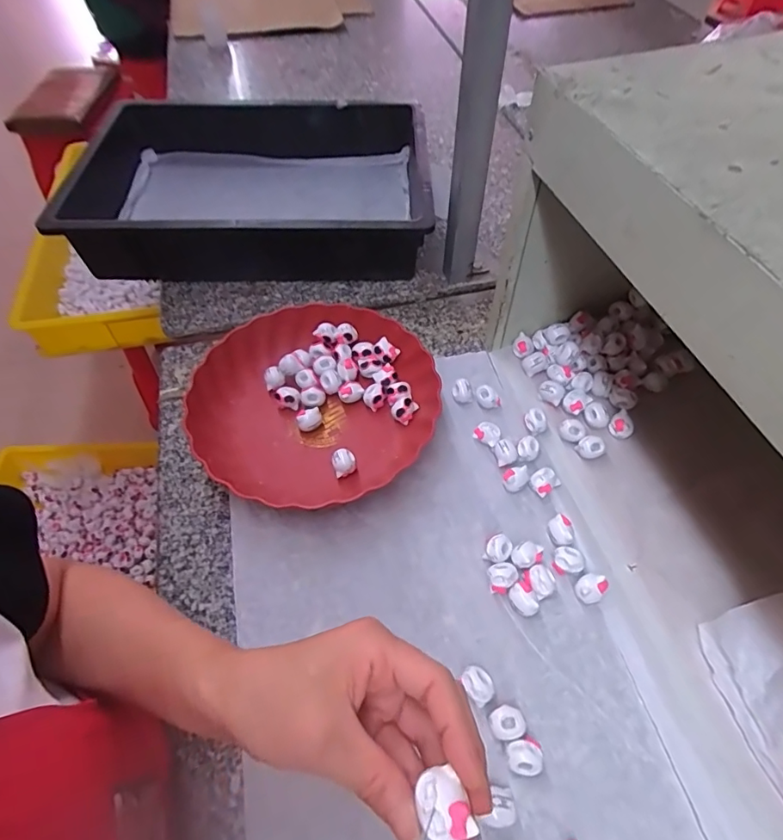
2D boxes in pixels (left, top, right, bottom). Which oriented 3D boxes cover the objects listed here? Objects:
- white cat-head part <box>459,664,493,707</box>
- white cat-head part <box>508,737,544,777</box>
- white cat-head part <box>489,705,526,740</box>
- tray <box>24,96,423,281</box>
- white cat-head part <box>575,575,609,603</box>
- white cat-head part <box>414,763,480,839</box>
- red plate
[{"bbox_3d":[0.064,0.200,0.375,0.025,0.015,0.022,39,64,23],"label":"white cat-head part"},{"bbox_3d":[0.093,0.237,0.349,0.024,0.017,0.022,0,55,0],"label":"white cat-head part"},{"bbox_3d":[0.083,0.220,0.360,0.023,0.018,0.021,0,55,0],"label":"white cat-head part"},{"bbox_3d":[-0.180,-0.315,0.683,0.434,0.101,0.312,-3,56,-2],"label":"tray"},{"bbox_3d":[0.167,0.141,0.416,0.026,0.019,0.022,-35,62,-21],"label":"white cat-head part"},{"bbox_3d":[0.022,0.156,0.202,0.019,0.007,0.025,-12,55,-10],"label":"white cat-head part"},{"bbox_3d":[-0.076,-0.023,0.514,0.234,0.053,0.218,0,55,0],"label":"red plate"}]

